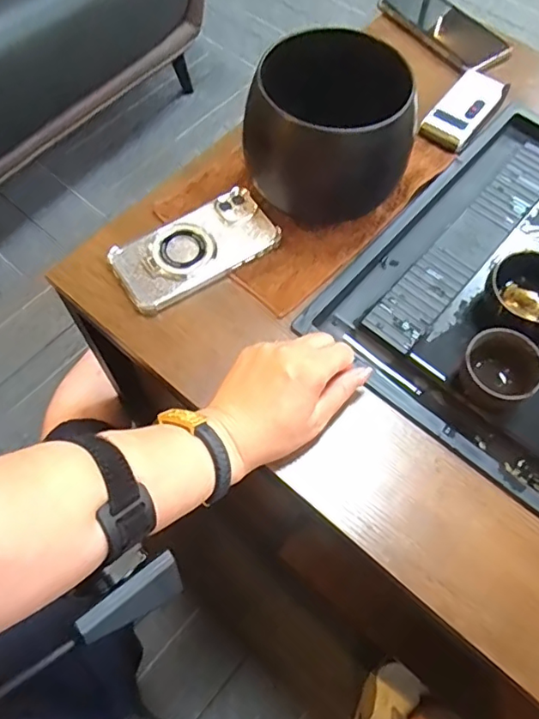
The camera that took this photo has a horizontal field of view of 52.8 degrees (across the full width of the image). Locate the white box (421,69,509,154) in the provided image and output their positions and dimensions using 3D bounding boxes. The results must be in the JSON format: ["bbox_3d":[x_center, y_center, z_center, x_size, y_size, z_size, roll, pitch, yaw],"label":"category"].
[{"bbox_3d":[0.209,-0.266,0.582,0.049,0.024,0.106,36,68,15],"label":"white box"}]

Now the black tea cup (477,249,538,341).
[{"bbox_3d":[0.225,-0.053,0.476,0.065,0.046,0.070,1,64,-1],"label":"black tea cup"}]

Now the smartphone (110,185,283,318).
[{"bbox_3d":[-0.067,-0.102,0.497,0.147,0.020,0.069,-31,68,-15],"label":"smartphone"}]

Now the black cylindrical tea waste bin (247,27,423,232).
[{"bbox_3d":[0.053,-0.203,0.491,0.140,0.123,0.117,3,64,0],"label":"black cylindrical tea waste bin"}]

